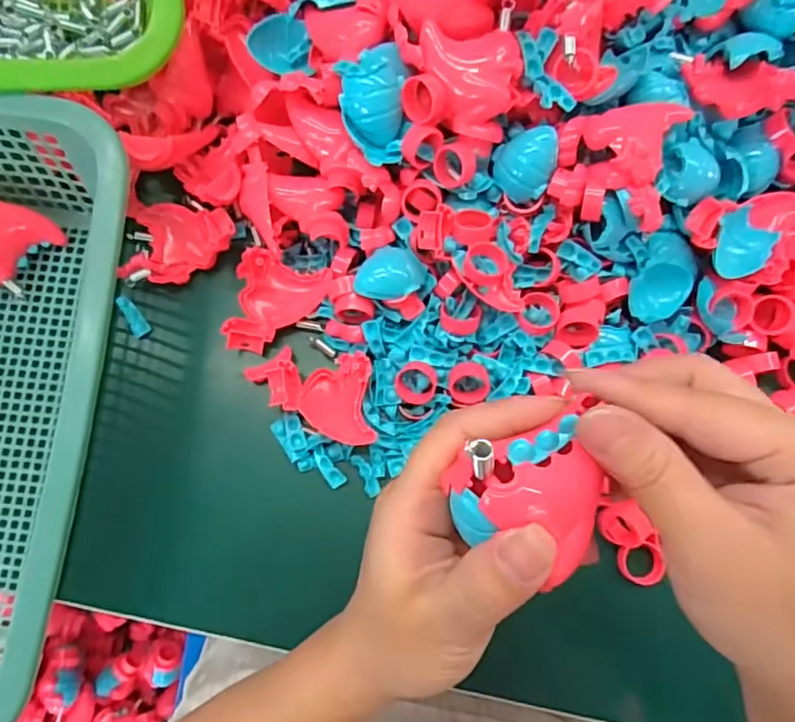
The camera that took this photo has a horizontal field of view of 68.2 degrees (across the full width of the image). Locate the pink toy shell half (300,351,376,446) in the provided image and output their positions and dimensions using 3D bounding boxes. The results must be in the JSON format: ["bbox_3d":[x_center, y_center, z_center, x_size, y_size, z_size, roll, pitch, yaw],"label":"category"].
[{"bbox_3d":[-0.039,0.025,0.373,0.046,0.023,0.058,-5,79,0],"label":"pink toy shell half"}]

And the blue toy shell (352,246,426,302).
[{"bbox_3d":[-0.004,-0.055,0.368,0.042,0.013,0.034,5,79,2],"label":"blue toy shell"}]

